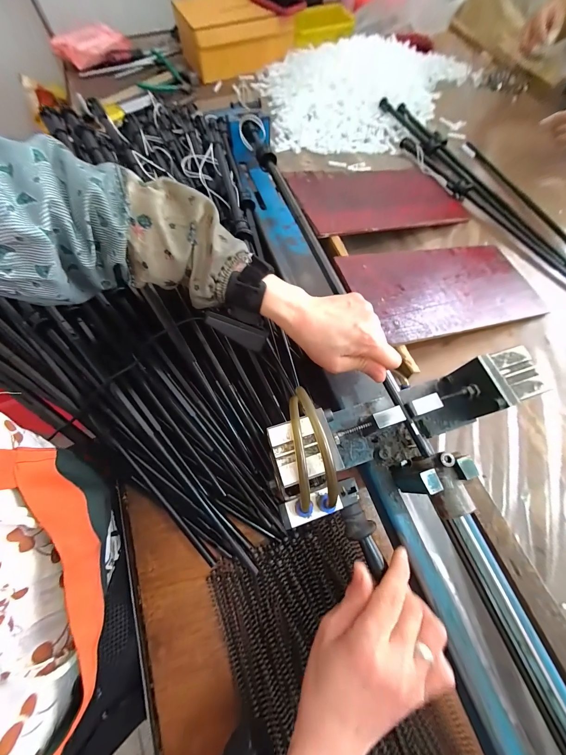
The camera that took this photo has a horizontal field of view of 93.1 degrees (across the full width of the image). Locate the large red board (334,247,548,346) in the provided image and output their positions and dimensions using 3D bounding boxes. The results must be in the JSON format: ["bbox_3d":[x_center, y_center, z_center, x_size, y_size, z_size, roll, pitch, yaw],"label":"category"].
[{"bbox_3d":[0.270,-0.147,0.440,0.347,0.010,0.168,-11,67,-16],"label":"large red board"}]

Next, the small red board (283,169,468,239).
[{"bbox_3d":[0.188,-0.348,0.520,0.362,0.017,0.167,-18,69,-20],"label":"small red board"}]

